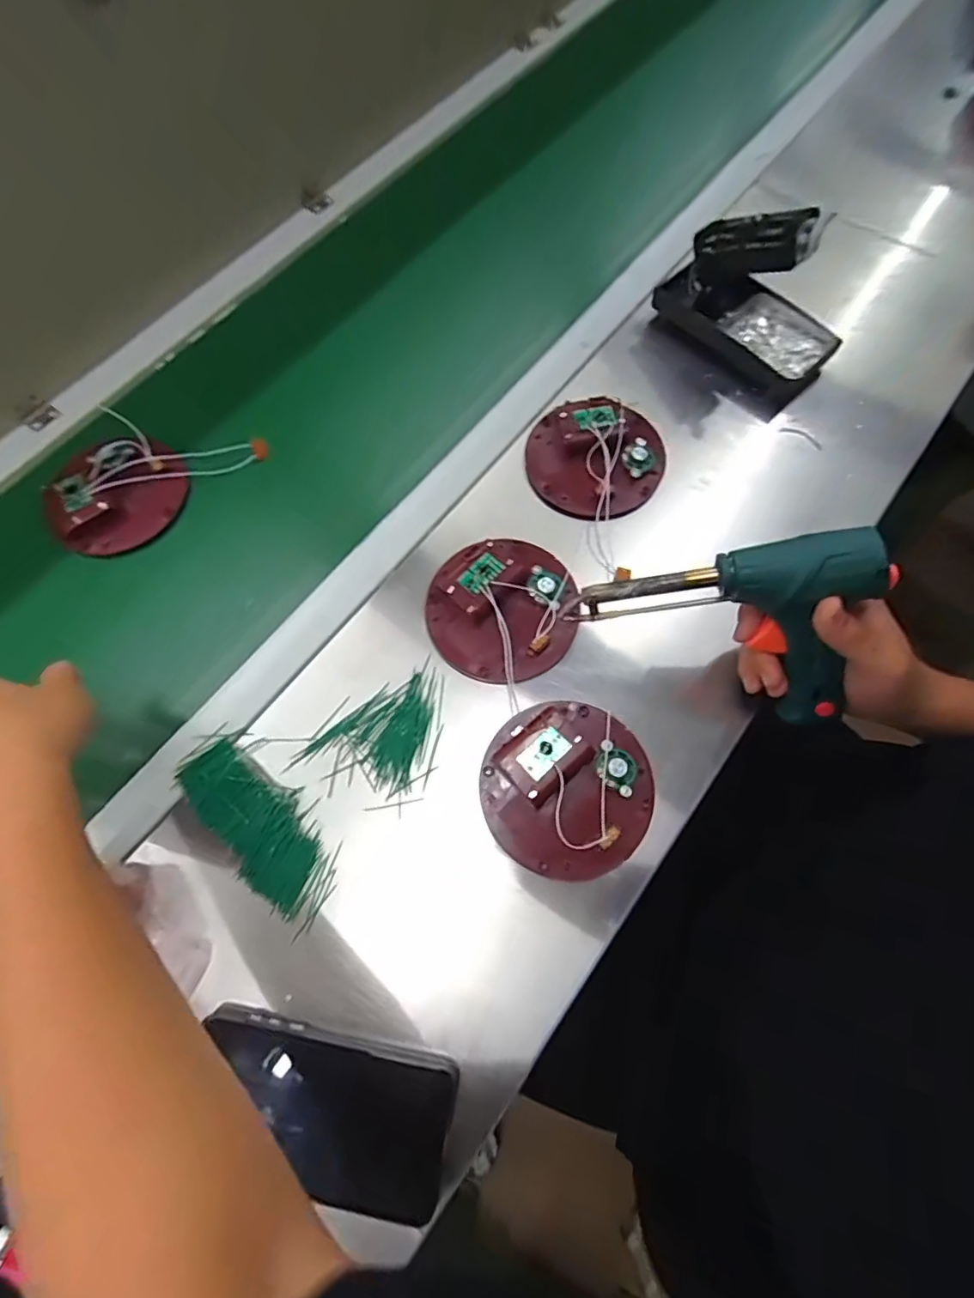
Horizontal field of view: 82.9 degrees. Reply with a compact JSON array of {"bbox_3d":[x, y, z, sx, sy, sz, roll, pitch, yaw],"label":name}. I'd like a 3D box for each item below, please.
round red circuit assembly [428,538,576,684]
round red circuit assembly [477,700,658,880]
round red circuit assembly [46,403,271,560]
[{"bbox_3d":[0.014,-0.035,0.438,0.115,0.022,0.118,-1,70,2],"label":"round red circuit assembly"},{"bbox_3d":[0.057,0.096,0.389,0.118,0.023,0.119,0,69,1],"label":"round red circuit assembly"},{"bbox_3d":[-0.308,-0.162,0.495,0.113,0.026,0.178,43,75,15],"label":"round red circuit assembly"}]

